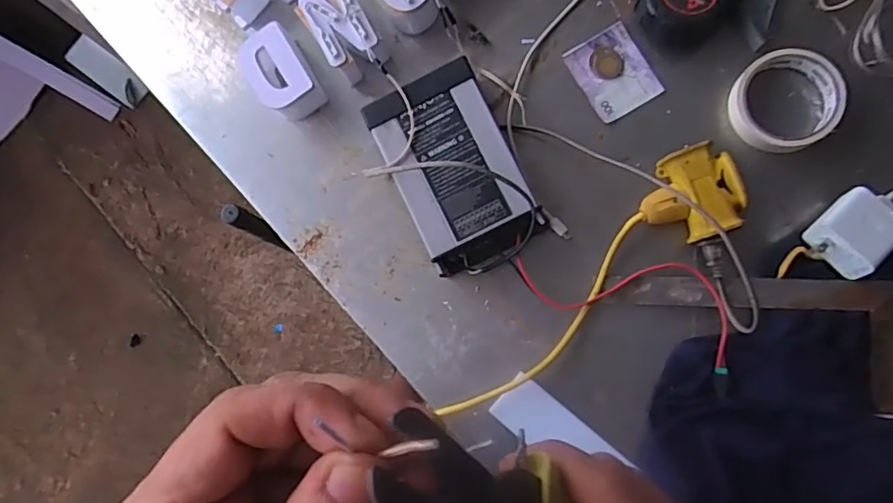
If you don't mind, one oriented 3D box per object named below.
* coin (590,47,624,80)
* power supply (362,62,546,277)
[{"bbox_3d":[0.159,-0.187,0.561,0.033,0.004,0.029,27,90,8],"label":"coin"},{"bbox_3d":[0.009,-0.078,0.545,0.113,0.049,0.189,-27,83,5],"label":"power supply"}]

